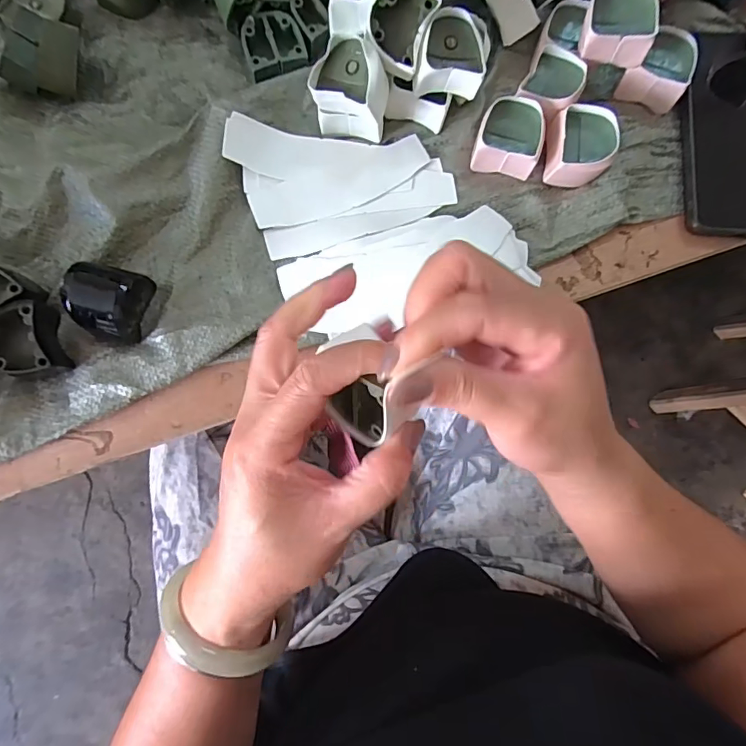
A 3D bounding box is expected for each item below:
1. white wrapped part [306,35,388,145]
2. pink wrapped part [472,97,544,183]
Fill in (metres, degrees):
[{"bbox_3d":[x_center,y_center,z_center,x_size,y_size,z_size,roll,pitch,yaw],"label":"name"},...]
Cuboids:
[{"bbox_3d":[-0.015,-0.195,0.329,0.053,0.051,0.039,20,82,0],"label":"white wrapped part"},{"bbox_3d":[0.099,-0.172,0.344,0.044,0.022,0.043,13,80,1],"label":"pink wrapped part"}]

